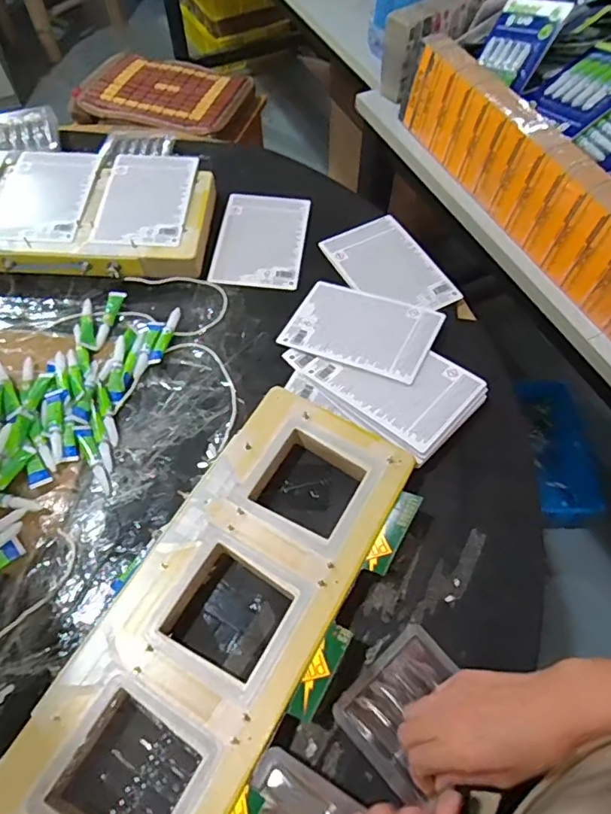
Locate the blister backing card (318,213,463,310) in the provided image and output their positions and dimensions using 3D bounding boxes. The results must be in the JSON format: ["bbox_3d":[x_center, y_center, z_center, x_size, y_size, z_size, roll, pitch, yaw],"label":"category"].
[{"bbox_3d":[0.110,-0.183,0.703,0.112,0.006,0.169,-29,66,-11],"label":"blister backing card"}]

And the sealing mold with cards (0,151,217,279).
[{"bbox_3d":[-0.342,-0.267,0.721,0.430,0.041,0.209,4,60,1],"label":"sealing mold with cards"}]

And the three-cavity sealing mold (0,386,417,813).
[{"bbox_3d":[-0.070,0.180,0.473,0.171,0.040,0.426,27,64,14],"label":"three-cavity sealing mold"}]

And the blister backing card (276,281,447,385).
[{"bbox_3d":[0.066,-0.094,0.635,0.168,0.005,0.114,20,59,20],"label":"blister backing card"}]

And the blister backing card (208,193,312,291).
[{"bbox_3d":[-0.060,-0.231,0.727,0.116,0.004,0.170,6,61,2],"label":"blister backing card"}]

